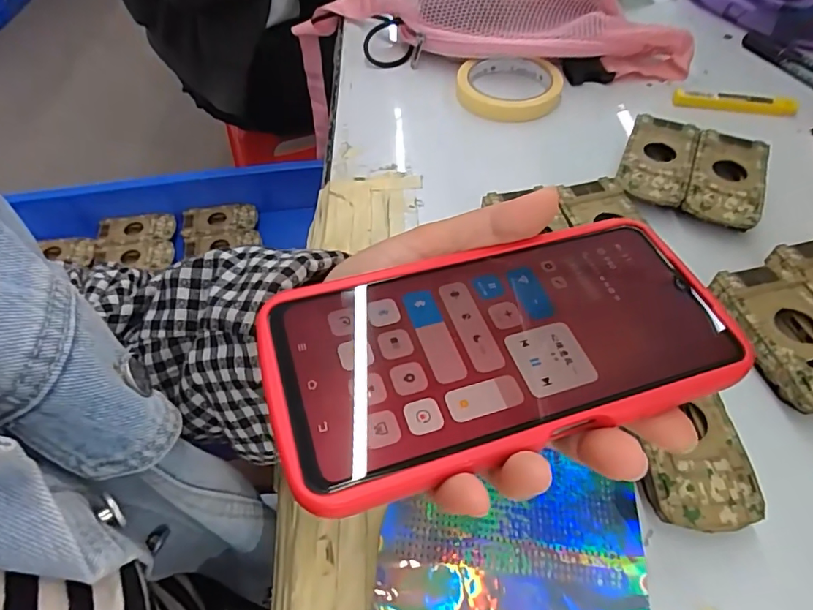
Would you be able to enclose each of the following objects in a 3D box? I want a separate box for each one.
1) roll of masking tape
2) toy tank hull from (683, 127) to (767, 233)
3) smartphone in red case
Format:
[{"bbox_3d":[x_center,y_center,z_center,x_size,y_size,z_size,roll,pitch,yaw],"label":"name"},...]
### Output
[{"bbox_3d":[0.096,-0.206,0.480,0.095,0.017,0.095,0,53,0],"label":"roll of masking tape"},{"bbox_3d":[0.240,-0.092,0.383,0.050,0.024,0.091,21,57,17],"label":"toy tank hull"},{"bbox_3d":[0.035,0.013,0.183,0.163,0.008,0.078,-15,54,-14],"label":"smartphone in red case"}]

